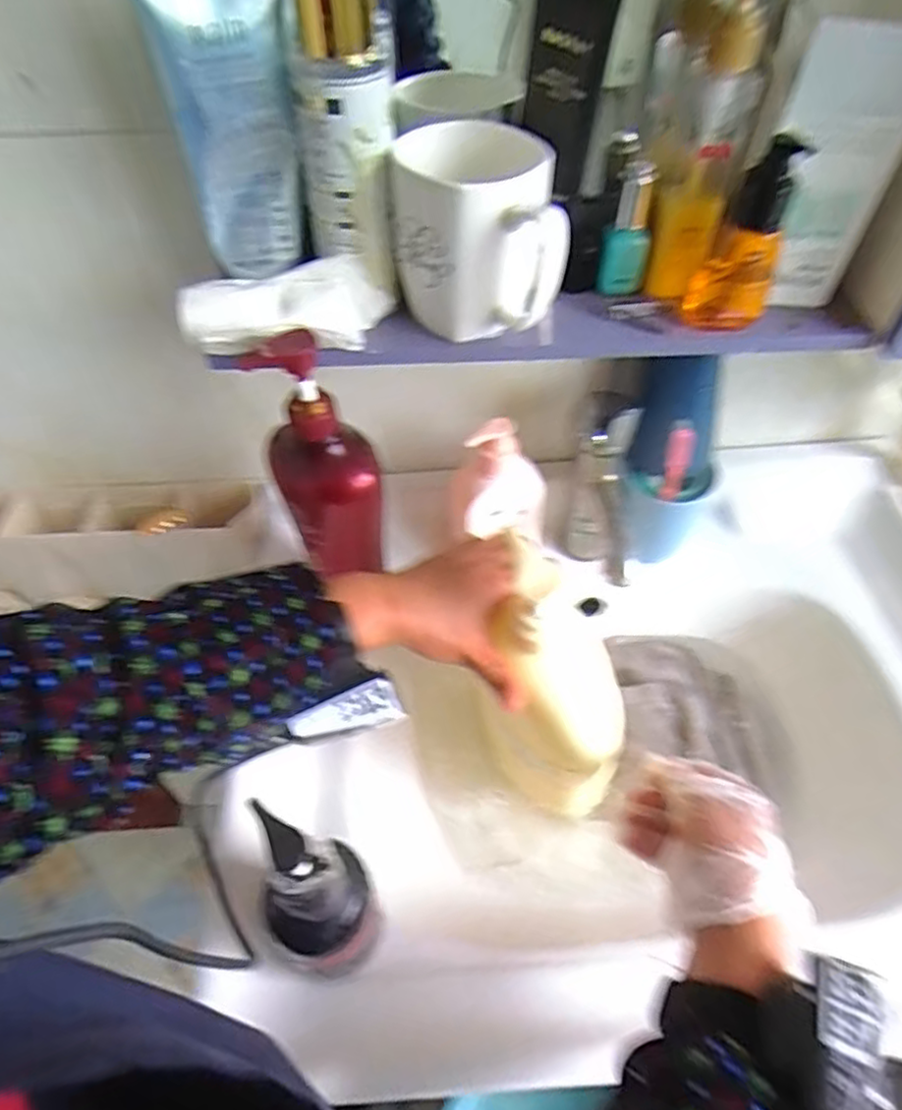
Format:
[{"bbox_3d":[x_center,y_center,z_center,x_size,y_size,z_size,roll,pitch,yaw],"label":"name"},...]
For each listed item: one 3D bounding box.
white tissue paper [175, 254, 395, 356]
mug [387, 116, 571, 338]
[{"bbox_3d":[-0.104,-0.154,0.421,0.126,0.042,0.042,-6,50,0],"label":"white tissue paper"},{"bbox_3d":[0.013,-0.192,0.409,0.091,0.099,0.099,-9,50,-2],"label":"mug"}]

